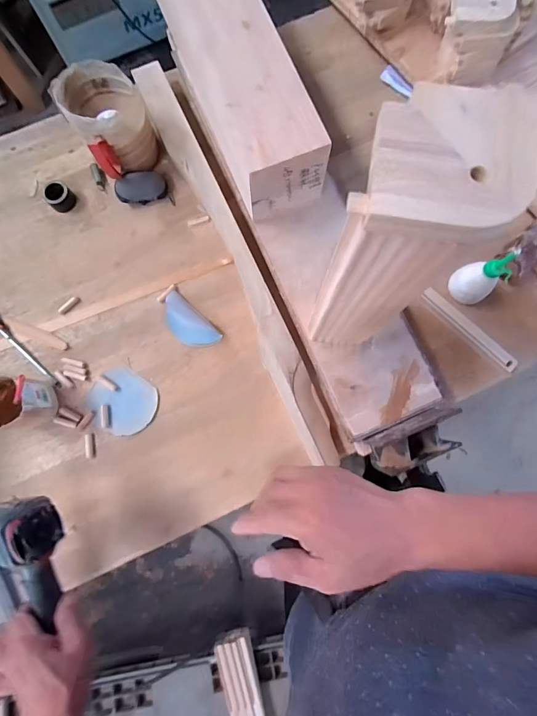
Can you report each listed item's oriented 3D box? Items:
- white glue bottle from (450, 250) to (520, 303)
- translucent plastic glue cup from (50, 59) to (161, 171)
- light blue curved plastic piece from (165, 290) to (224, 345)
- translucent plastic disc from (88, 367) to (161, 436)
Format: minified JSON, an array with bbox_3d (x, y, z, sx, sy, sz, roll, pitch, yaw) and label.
[{"bbox_3d":[0.345,-0.130,0.585,0.051,0.129,0.064,-33,82,-5],"label":"white glue bottle"},{"bbox_3d":[-0.274,-0.413,0.620,0.120,0.115,0.129,-38,83,-6],"label":"translucent plastic glue cup"},{"bbox_3d":[-0.146,-0.063,0.621,0.124,0.039,0.059,43,83,6],"label":"light blue curved plastic piece"},{"bbox_3d":[-0.250,0.076,0.613,0.112,0.006,0.101,36,82,5],"label":"translucent plastic disc"}]

